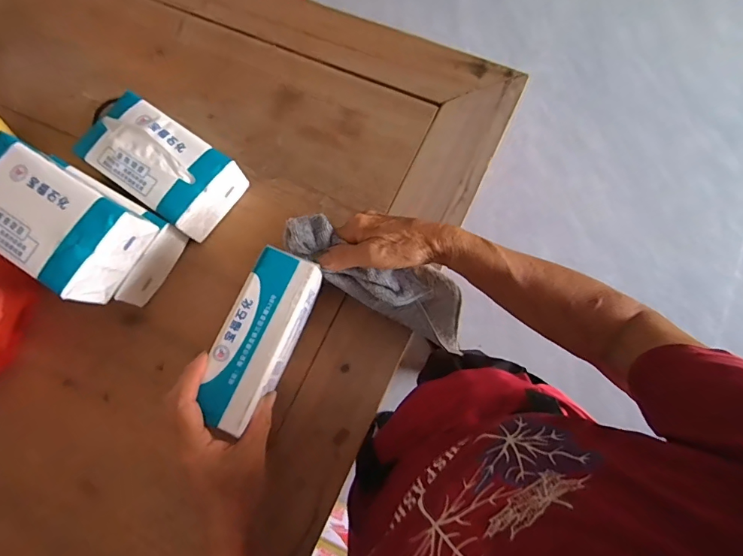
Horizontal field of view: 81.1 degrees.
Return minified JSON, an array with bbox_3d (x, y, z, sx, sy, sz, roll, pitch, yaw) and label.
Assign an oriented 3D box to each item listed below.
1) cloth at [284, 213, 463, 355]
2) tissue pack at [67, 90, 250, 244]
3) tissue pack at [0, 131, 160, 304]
[{"bbox_3d":[0.015,-0.001,0.419,0.203,0.036,0.062,30,77,-16],"label":"cloth"},{"bbox_3d":[-0.226,-0.121,0.474,0.154,0.066,0.088,34,79,9],"label":"tissue pack"},{"bbox_3d":[-0.294,-0.055,0.399,0.156,0.053,0.091,32,79,8],"label":"tissue pack"}]

